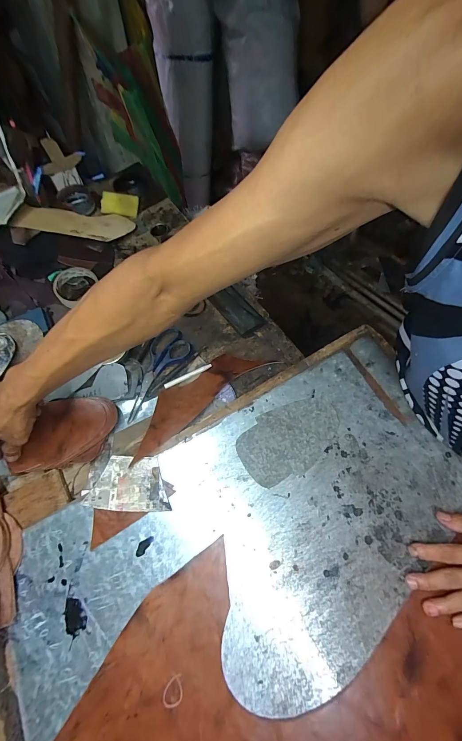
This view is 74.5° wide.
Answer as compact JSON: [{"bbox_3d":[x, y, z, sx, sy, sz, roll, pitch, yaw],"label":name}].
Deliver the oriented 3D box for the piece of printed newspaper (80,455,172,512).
[{"bbox_3d":[-0.145,0.161,0.434,0.114,0.004,0.072,1,68,2],"label":"piece of printed newspaper"}]

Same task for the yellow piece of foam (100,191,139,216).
[{"bbox_3d":[-0.269,-0.403,0.735,0.083,0.014,0.048,3,99,-16],"label":"yellow piece of foam"}]

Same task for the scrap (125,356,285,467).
[{"bbox_3d":[-0.056,0.038,0.499,0.253,0.016,0.082,-33,66,-14],"label":"scrap"}]

